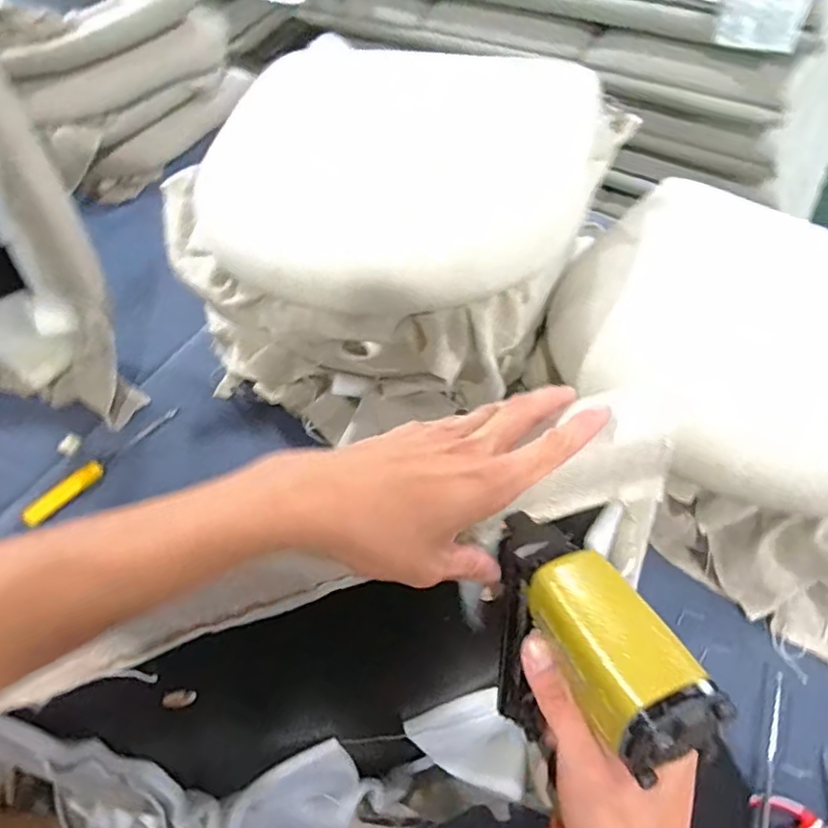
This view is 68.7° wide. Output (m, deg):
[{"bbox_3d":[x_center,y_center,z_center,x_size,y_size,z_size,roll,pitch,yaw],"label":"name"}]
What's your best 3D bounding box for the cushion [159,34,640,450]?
[{"bbox_3d":[-0.021,-0.253,0.787,0.443,0.246,0.493,24,61,18],"label":"cushion"}]

